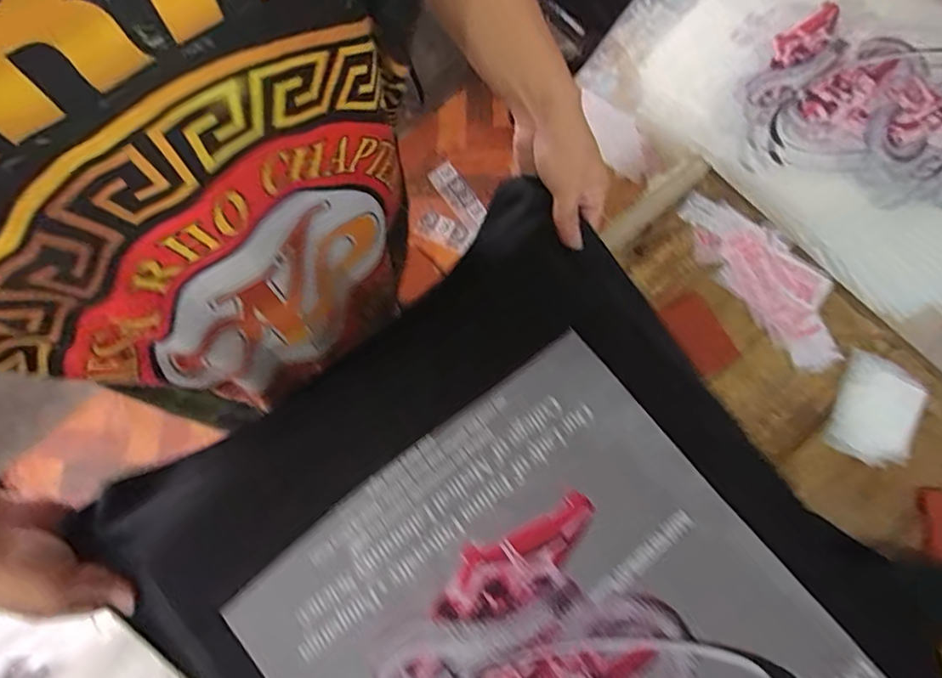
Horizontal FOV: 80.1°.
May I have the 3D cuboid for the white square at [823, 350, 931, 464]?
[{"bbox_3d":[0.399,0.070,0.548,0.082,0.018,0.102,25,80,6],"label":"white square"}]

